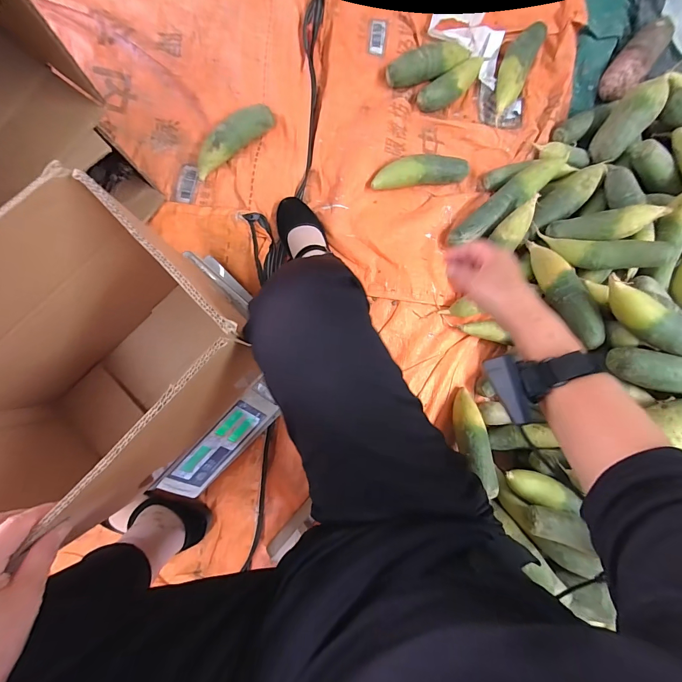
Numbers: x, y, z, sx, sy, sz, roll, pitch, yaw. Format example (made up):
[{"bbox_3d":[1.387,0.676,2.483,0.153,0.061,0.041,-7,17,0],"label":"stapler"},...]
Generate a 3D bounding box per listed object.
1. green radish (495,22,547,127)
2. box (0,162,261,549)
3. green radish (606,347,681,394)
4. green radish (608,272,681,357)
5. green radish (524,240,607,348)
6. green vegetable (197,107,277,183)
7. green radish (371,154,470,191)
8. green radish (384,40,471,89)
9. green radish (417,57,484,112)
[{"bbox_3d":[0.379,-0.595,0.738,0.061,0.046,0.236,26,85,-4],"label":"green radish"},{"bbox_3d":[-0.296,0.049,0.415,0.220,0.315,0.346,44,84,-3],"label":"box"},{"bbox_3d":[0.603,0.060,0.591,0.234,0.067,0.068,9,87,-4],"label":"green radish"},{"bbox_3d":[0.554,-0.021,0.569,0.249,0.062,0.065,28,85,-3],"label":"green radish"},{"bbox_3d":[0.424,-0.097,0.641,0.049,0.061,0.234,-22,74,-7],"label":"green radish"},{"bbox_3d":[-0.217,-0.402,0.663,0.183,0.044,0.051,-43,92,-6],"label":"green vegetable"},{"bbox_3d":[0.170,-0.361,0.724,0.211,0.046,0.055,-9,88,-6],"label":"green radish"},{"bbox_3d":[0.193,-0.600,0.732,0.189,0.053,0.061,-28,91,-7],"label":"green radish"},{"bbox_3d":[0.249,-0.559,0.735,0.193,0.047,0.056,-37,92,-6],"label":"green radish"}]

